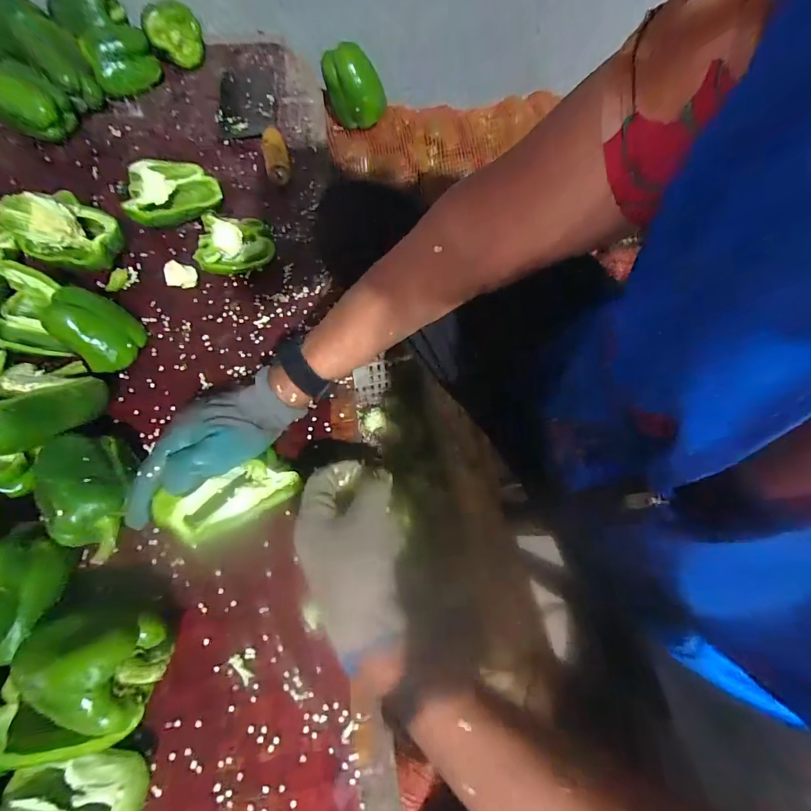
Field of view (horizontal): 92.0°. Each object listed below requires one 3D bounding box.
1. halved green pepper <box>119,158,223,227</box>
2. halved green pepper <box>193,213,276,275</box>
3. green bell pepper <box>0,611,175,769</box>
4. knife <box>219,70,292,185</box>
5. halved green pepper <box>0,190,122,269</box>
[{"bbox_3d":[-0.283,-0.260,0.485,0.104,0.047,0.077,-13,70,-7],"label":"halved green pepper"},{"bbox_3d":[-0.201,-0.191,0.466,0.083,0.044,0.064,-10,70,-6],"label":"halved green pepper"},{"bbox_3d":[-0.241,0.208,0.298,0.110,0.071,0.092,3,69,-1],"label":"green bell pepper"},{"bbox_3d":[-0.214,-0.392,0.548,0.080,0.033,0.218,-14,70,-7],"label":"knife"},{"bbox_3d":[-0.382,-0.195,0.447,0.098,0.070,0.084,28,71,8],"label":"halved green pepper"}]

